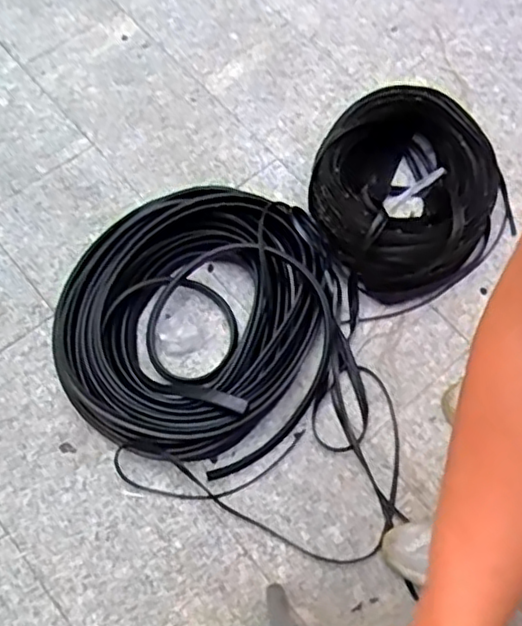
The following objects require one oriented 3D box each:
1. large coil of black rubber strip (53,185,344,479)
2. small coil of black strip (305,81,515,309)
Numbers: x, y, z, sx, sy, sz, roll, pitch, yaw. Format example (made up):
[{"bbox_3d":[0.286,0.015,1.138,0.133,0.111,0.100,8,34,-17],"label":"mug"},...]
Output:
[{"bbox_3d":[-0.128,-0.005,1.310,0.533,0.084,0.567,1,65,-2],"label":"large coil of black rubber strip"},{"bbox_3d":[0.315,-0.267,1.466,0.406,0.186,0.440,1,65,-2],"label":"small coil of black strip"}]

